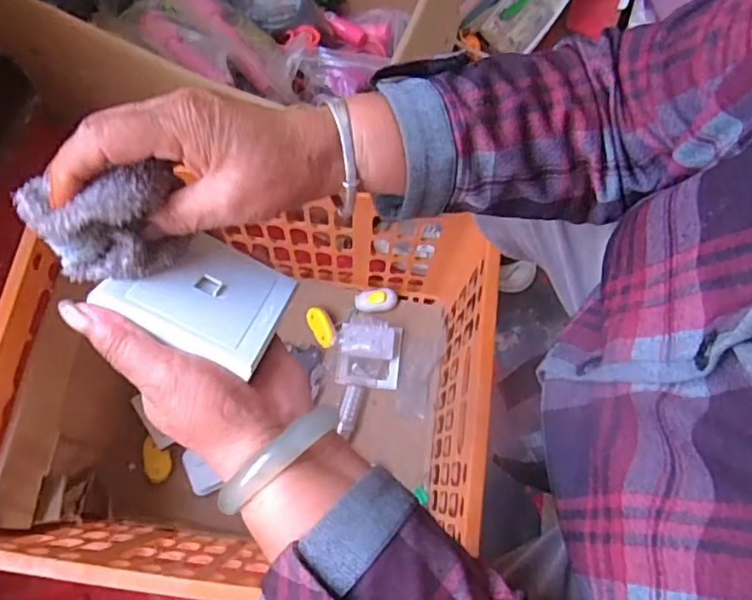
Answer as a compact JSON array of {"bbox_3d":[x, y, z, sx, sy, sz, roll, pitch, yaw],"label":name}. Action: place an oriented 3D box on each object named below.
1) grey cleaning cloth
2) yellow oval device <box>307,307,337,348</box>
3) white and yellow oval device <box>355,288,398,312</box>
[{"bbox_3d":[-0.131,-0.036,0.281,0.068,0.052,0.050,-8,73,-5],"label":"grey cleaning cloth"},{"bbox_3d":[-0.075,0.037,0.795,0.033,0.013,0.060,-33,78,16],"label":"yellow oval device"},{"bbox_3d":[0.001,0.000,0.810,0.059,0.018,0.032,-3,73,-3],"label":"white and yellow oval device"}]

